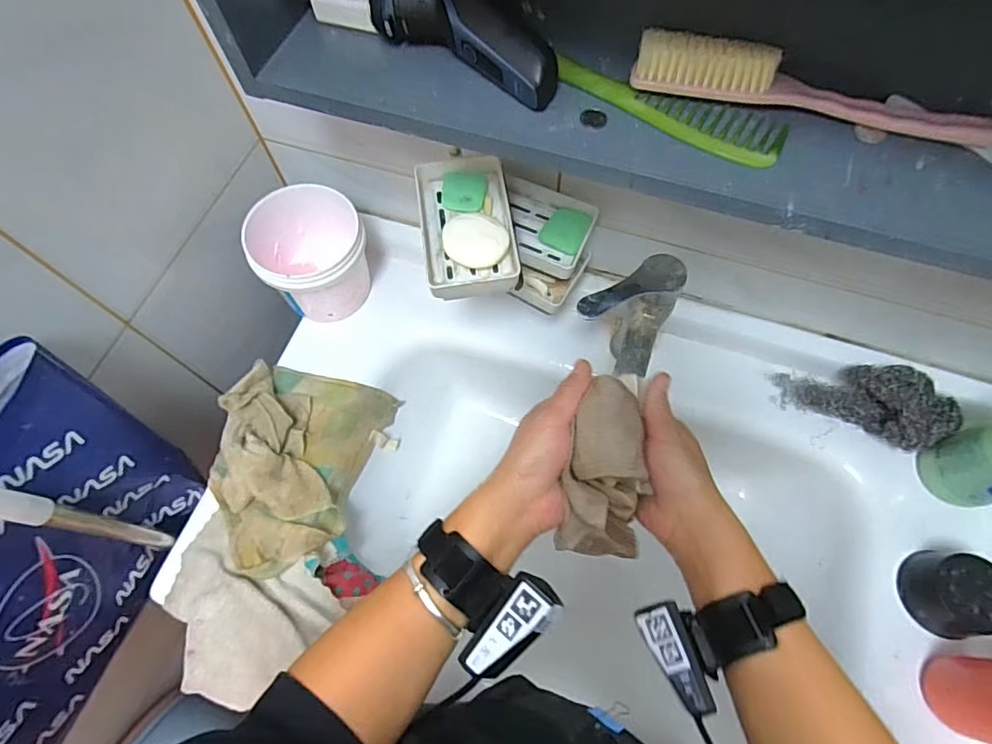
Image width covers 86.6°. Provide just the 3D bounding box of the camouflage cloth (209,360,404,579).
[{"bbox_3d":[-0.226,0.103,0.589,0.155,0.096,0.226,15,68,8],"label":"camouflage cloth"}]

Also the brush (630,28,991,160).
[{"bbox_3d":[0.221,-0.180,0.341,0.260,0.032,0.032,17,68,8],"label":"brush"}]

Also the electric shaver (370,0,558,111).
[{"bbox_3d":[-0.019,-0.236,0.358,0.140,0.050,0.048,30,70,13],"label":"electric shaver"}]

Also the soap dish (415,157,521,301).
[{"bbox_3d":[-0.026,-0.130,0.464,0.079,0.025,0.127,-7,67,-2],"label":"soap dish"}]

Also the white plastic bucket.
[{"bbox_3d":[-0.211,-0.133,0.623,0.123,0.120,0.132,-27,69,-10],"label":"white plastic bucket"}]

